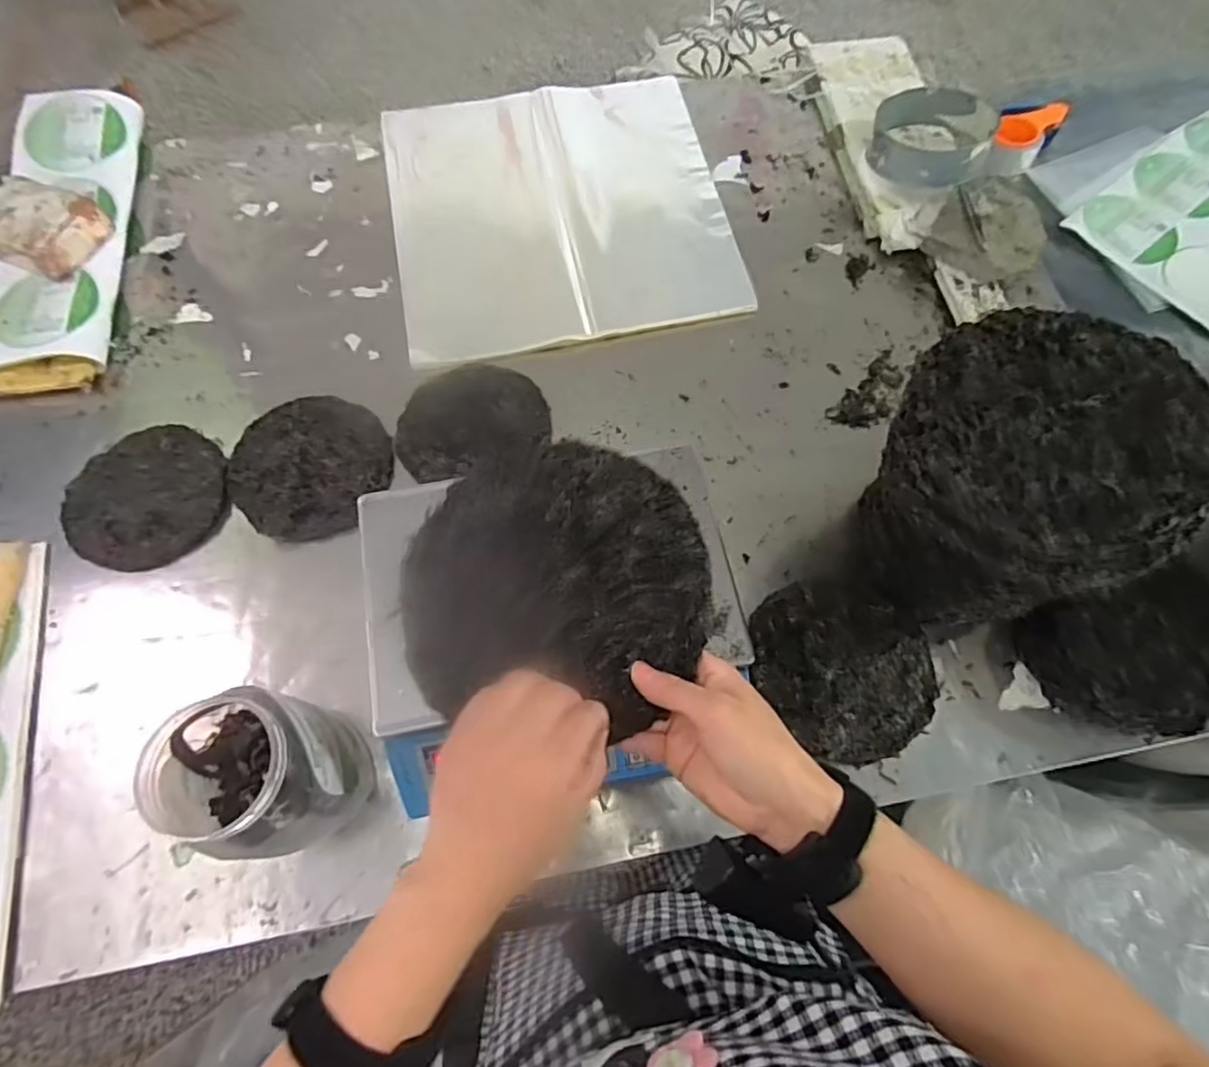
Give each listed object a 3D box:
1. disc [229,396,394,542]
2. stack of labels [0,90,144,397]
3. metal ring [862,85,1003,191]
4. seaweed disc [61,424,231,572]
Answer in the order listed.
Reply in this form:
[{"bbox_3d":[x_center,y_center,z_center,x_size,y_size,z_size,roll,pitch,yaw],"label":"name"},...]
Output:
[{"bbox_3d":[-0.372,-0.086,0.821,0.189,0.032,0.190,0,68,-1],"label":"disc"},{"bbox_3d":[-0.799,-0.445,0.943,0.173,0.056,0.533,-8,68,-4],"label":"stack of labels"},{"bbox_3d":[0.507,-0.611,1.005,0.169,0.081,0.183,0,68,-1],"label":"metal ring"},{"bbox_3d":[-0.572,-0.050,0.803,0.185,0.027,0.186,0,68,-1],"label":"seaweed disc"}]

